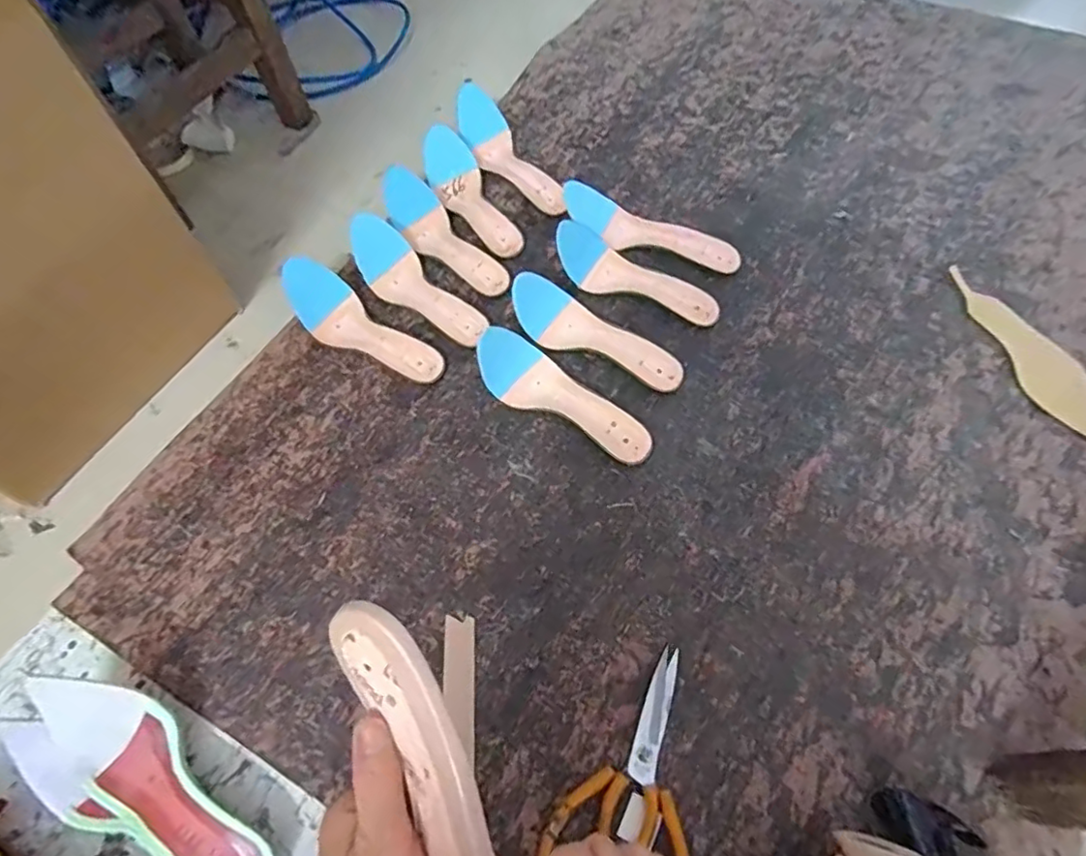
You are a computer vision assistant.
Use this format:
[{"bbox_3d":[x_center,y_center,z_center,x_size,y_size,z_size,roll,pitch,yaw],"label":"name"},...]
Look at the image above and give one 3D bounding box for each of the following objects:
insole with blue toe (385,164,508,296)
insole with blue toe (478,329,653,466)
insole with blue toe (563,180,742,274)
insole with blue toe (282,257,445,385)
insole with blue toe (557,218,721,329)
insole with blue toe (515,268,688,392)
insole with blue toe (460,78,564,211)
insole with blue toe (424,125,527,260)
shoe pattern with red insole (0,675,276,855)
[{"bbox_3d":[-0.131,-0.255,0.774,0.074,0.058,0.223,-34,65,-16],"label":"insole with blue toe"},{"bbox_3d":[0.028,-0.039,0.648,0.206,0.059,0.069,25,64,15],"label":"insole with blue toe"},{"bbox_3d":[0.142,-0.266,0.770,0.239,0.054,0.075,12,61,9],"label":"insole with blue toe"},{"bbox_3d":[-0.225,-0.124,0.709,0.229,0.046,0.073,37,67,20],"label":"insole with blue toe"},{"bbox_3d":[0.118,-0.190,0.732,0.220,0.048,0.077,25,63,1],"label":"insole with blue toe"},{"bbox_3d":[0.067,-0.117,0.686,0.213,0.062,0.070,20,63,13],"label":"insole with blue toe"},{"bbox_3d":[-0.047,-0.394,0.861,0.077,0.048,0.244,-35,79,-17],"label":"insole with blue toe"},{"bbox_3d":[-0.100,-0.323,0.809,0.076,0.058,0.216,-24,62,-11],"label":"insole with blue toe"},{"bbox_3d":[-0.317,0.284,0.467,0.244,0.060,0.099,22,63,14],"label":"shoe pattern with red insole"}]

